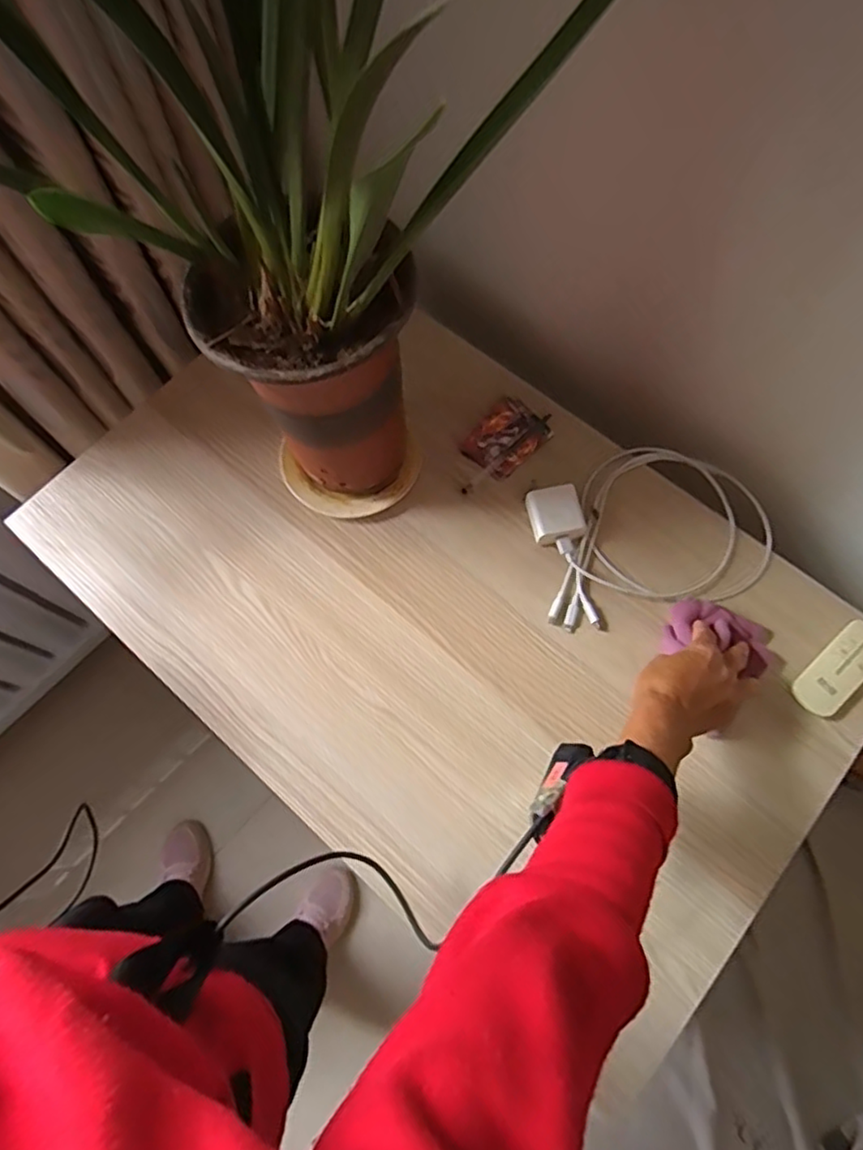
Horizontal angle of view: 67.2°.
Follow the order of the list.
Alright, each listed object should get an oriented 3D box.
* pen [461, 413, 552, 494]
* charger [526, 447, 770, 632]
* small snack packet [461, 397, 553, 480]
[{"bbox_3d":[0.080,-0.129,0.692,0.128,0.009,0.009,-42,72,-12],"label":"pen"},{"bbox_3d":[0.221,-0.054,0.653,0.238,0.032,0.176,-11,69,-2],"label":"charger"},{"bbox_3d":[0.080,-0.146,0.701,0.085,0.013,0.065,-43,73,-13],"label":"small snack packet"}]

